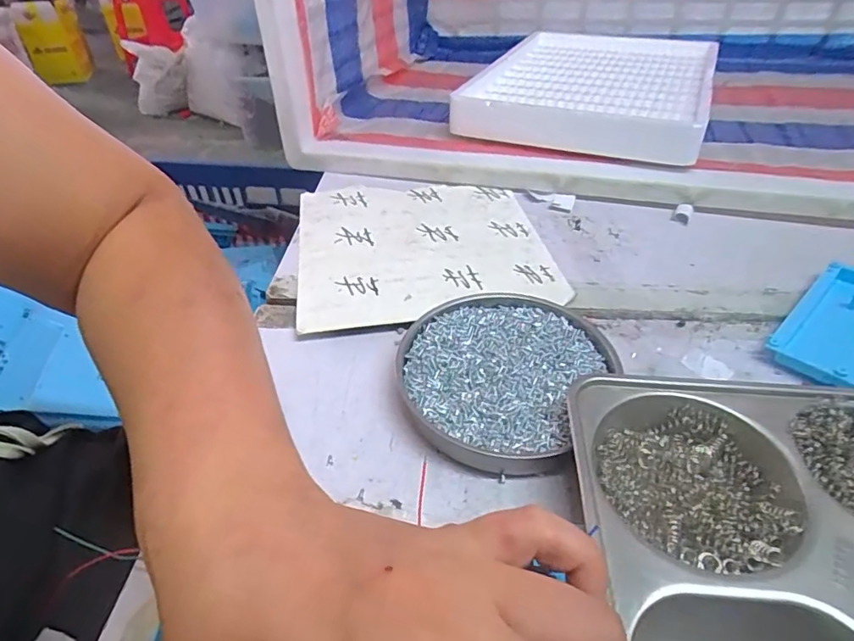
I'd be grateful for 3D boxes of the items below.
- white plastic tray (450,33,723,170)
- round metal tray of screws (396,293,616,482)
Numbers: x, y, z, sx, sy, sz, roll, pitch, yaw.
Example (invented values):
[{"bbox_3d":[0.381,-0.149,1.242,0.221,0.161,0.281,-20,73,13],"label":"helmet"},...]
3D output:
[{"bbox_3d":[0.203,-0.289,0.646,0.252,0.035,0.350,16,44,19],"label":"white plastic tray"},{"bbox_3d":[0.043,0.033,0.343,0.122,0.019,0.133,-1,41,1],"label":"round metal tray of screws"}]

